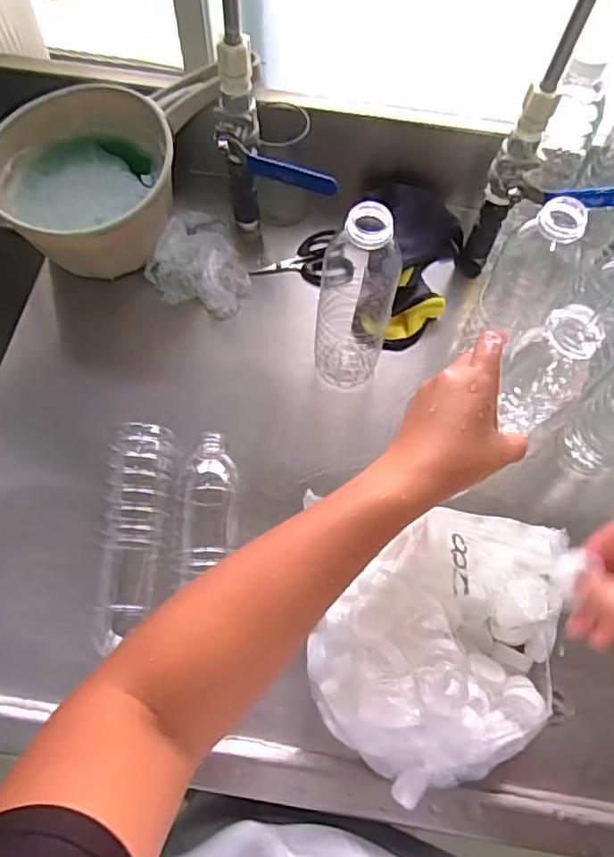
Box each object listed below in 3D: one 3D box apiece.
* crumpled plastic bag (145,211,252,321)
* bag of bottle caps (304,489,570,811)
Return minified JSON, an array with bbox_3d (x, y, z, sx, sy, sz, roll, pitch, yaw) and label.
[{"bbox_3d":[-0.105,-0.181,0.631,0.102,0.040,0.111,19,67,6],"label":"crumpled plastic bag"},{"bbox_3d":[0.106,0.156,0.454,0.200,0.072,0.192,0,66,-2],"label":"bag of bottle caps"}]

